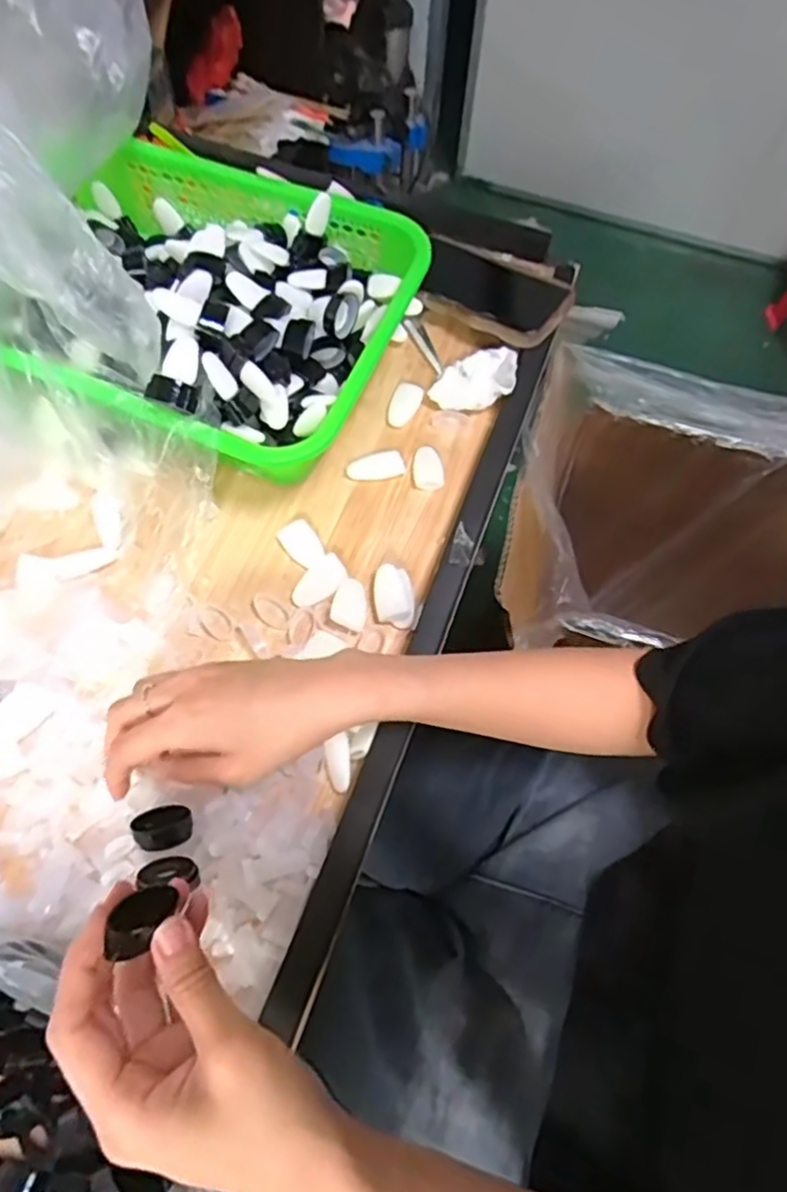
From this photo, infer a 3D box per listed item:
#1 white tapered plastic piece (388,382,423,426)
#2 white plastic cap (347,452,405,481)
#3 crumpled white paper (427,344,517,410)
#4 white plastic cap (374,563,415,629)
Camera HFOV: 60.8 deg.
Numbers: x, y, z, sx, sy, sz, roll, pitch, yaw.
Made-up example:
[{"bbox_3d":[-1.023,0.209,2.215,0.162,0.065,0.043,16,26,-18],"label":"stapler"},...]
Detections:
[{"bbox_3d":[0.010,-0.168,0.587,0.026,0.007,0.047,20,63,8],"label":"white tapered plastic piece"},{"bbox_3d":[-0.015,-0.106,0.551,0.046,0.009,0.020,-11,63,-8],"label":"white plastic cap"},{"bbox_3d":[0.069,-0.191,0.581,0.074,0.030,0.051,-5,63,-5],"label":"crumpled white paper"},{"bbox_3d":[0.001,-0.001,0.487,0.028,0.014,0.046,0,62,-2],"label":"white plastic cap"}]

